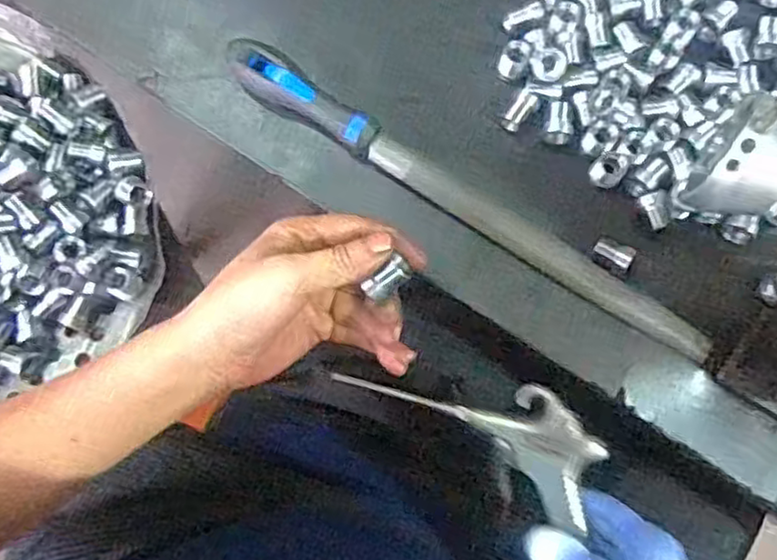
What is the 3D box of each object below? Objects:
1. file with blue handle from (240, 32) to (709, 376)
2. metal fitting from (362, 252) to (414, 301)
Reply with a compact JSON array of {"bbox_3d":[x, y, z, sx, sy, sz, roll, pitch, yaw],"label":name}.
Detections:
[{"bbox_3d":[0.049,-0.053,0.445,0.352,0.031,0.027,32,82,6],"label":"file with blue handle"},{"bbox_3d":[0.000,0.000,0.356,0.025,0.013,0.012,-44,82,-7],"label":"metal fitting"}]

